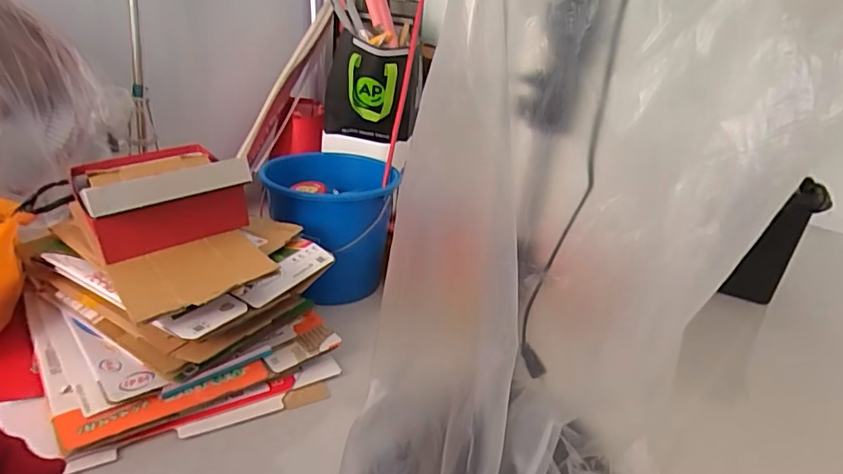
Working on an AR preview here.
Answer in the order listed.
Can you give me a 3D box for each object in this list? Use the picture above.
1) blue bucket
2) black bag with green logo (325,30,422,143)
[{"bbox_3d":[-0.199,0.001,1.164,0.272,0.310,0.312,-1,25,-13],"label":"blue bucket"},{"bbox_3d":[-0.135,-0.376,1.299,0.221,0.221,0.235,1,25,-8],"label":"black bag with green logo"}]

